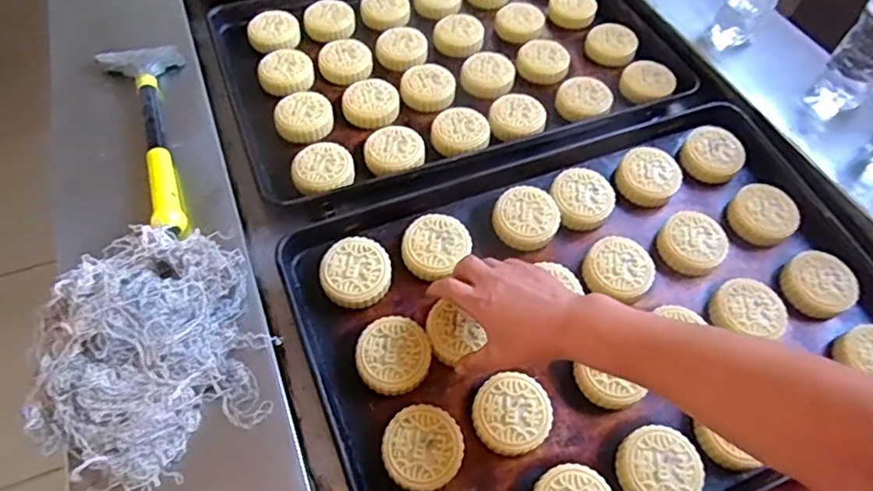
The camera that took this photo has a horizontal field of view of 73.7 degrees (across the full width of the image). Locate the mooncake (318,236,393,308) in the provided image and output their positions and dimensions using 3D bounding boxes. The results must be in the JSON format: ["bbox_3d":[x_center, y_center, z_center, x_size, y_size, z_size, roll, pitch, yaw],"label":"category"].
[{"bbox_3d":[-0.083,0.028,0.598,0.070,0.029,0.066,0,54,0],"label":"mooncake"}]

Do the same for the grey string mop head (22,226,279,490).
[{"bbox_3d":[-0.242,0.080,0.498,0.162,0.066,0.235,-13,55,-10],"label":"grey string mop head"}]

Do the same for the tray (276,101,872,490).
[{"bbox_3d":[0.175,0.064,0.603,0.585,0.070,0.403,-19,57,-14],"label":"tray"}]

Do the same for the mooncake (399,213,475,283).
[{"bbox_3d":[-0.001,0.000,0.620,0.065,0.026,0.072,39,63,24],"label":"mooncake"}]

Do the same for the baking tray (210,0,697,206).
[{"bbox_3d":[0.011,-0.274,0.826,0.595,0.040,0.421,-18,57,-13],"label":"baking tray"}]

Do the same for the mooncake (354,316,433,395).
[{"bbox_3d":[-0.041,0.103,0.554,0.070,0.022,0.069,11,55,7],"label":"mooncake"}]

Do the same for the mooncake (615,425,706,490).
[{"bbox_3d":[0.202,0.201,0.525,0.069,0.024,0.070,0,54,0],"label":"mooncake"}]

